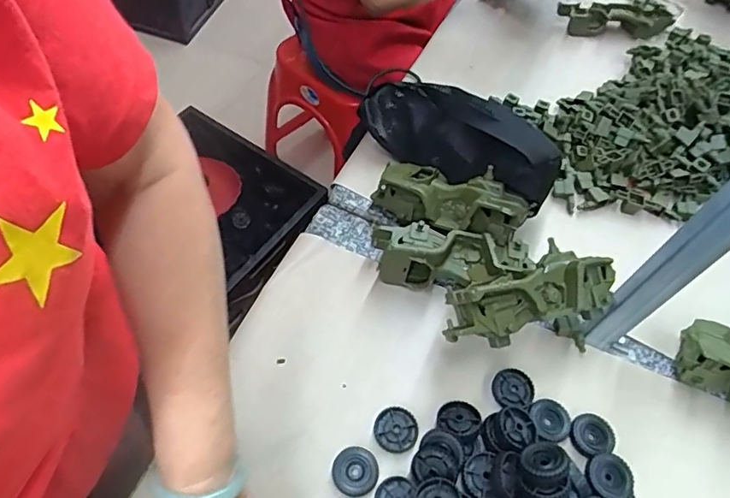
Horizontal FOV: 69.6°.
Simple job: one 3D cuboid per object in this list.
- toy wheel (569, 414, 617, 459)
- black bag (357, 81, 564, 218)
[{"bbox_3d":[0.234,0.191,0.538,0.042,0.016,0.041,2,57,-3],"label":"toy wheel"},{"bbox_3d":[0.111,-0.141,0.657,0.275,0.097,0.082,29,58,32],"label":"black bag"}]

